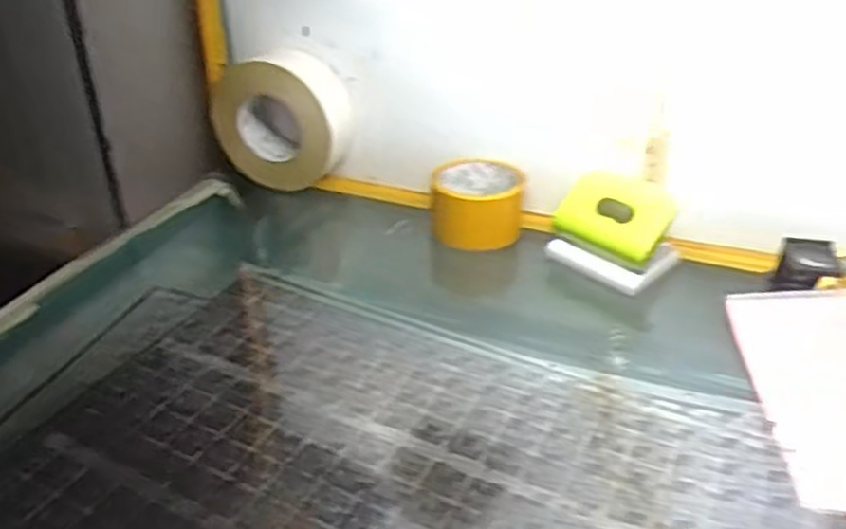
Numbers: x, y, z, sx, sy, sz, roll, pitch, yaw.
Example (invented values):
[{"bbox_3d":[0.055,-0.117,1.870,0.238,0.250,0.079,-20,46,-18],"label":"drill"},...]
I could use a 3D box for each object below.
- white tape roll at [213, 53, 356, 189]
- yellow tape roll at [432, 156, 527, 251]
[{"bbox_3d":[-0.151,-0.155,0.778,0.144,0.128,0.061,11,33,18],"label":"white tape roll"},{"bbox_3d":[0.054,-0.062,0.726,0.088,0.064,0.088,0,31,0],"label":"yellow tape roll"}]

